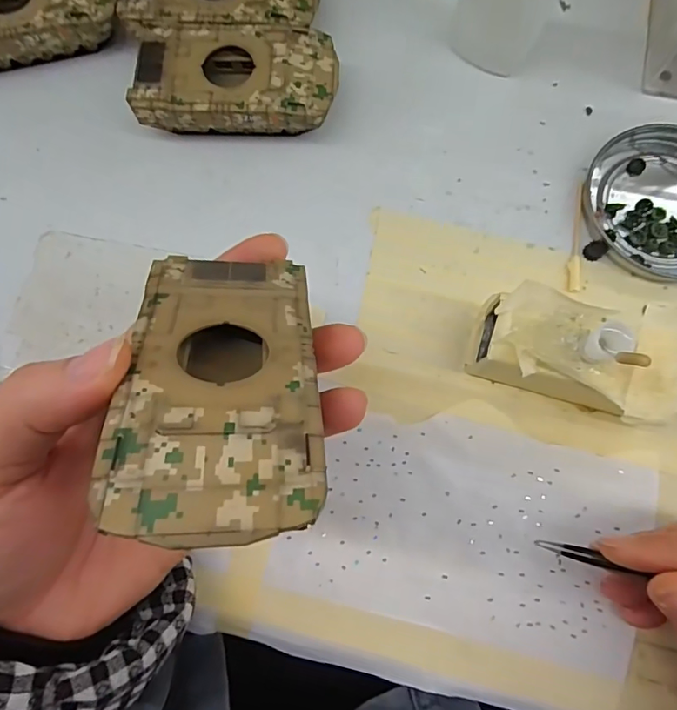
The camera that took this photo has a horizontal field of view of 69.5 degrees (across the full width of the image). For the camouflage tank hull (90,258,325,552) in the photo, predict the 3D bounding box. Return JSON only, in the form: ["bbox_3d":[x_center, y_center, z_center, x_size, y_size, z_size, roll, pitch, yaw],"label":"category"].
[{"bbox_3d":[-0.031,0.010,0.136,0.048,0.022,0.093,0,45,-10],"label":"camouflage tank hull"}]

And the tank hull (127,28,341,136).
[{"bbox_3d":[-0.049,-0.133,0.244,0.095,0.025,0.049,-2,77,1],"label":"tank hull"}]

